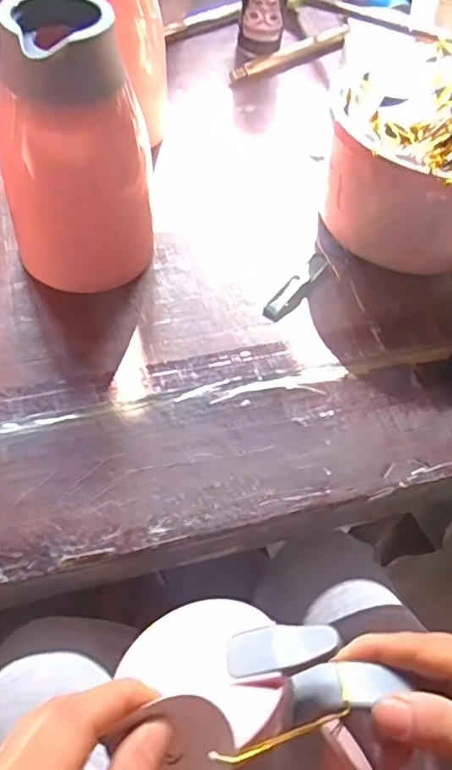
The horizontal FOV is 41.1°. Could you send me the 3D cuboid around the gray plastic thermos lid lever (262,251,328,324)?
[{"bbox_3d":[0.074,-0.101,0.613,0.024,0.012,0.099,32,58,16],"label":"gray plastic thermos lid lever"}]

